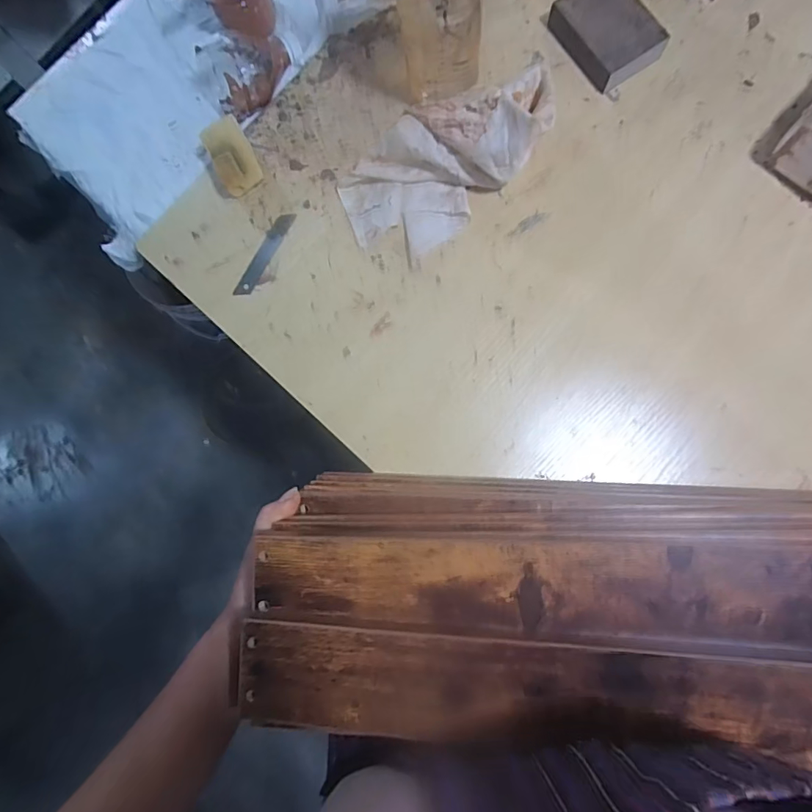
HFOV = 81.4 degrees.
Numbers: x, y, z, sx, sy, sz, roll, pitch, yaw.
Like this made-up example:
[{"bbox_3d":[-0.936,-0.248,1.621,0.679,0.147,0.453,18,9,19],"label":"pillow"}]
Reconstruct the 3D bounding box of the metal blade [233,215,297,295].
[{"bbox_3d":[-0.143,-0.154,0.477,0.018,0.004,0.097,27,85,7],"label":"metal blade"}]

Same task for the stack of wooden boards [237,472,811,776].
[{"bbox_3d":[0.136,0.130,0.318,0.449,0.121,0.144,0,82,9],"label":"stack of wooden boards"}]

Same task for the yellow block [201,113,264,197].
[{"bbox_3d":[-0.173,-0.251,0.478,0.039,0.036,0.066,-26,81,1],"label":"yellow block"}]

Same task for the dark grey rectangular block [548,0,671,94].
[{"bbox_3d":[0.202,-0.372,0.471,0.071,0.029,0.102,-32,81,0],"label":"dark grey rectangular block"}]

